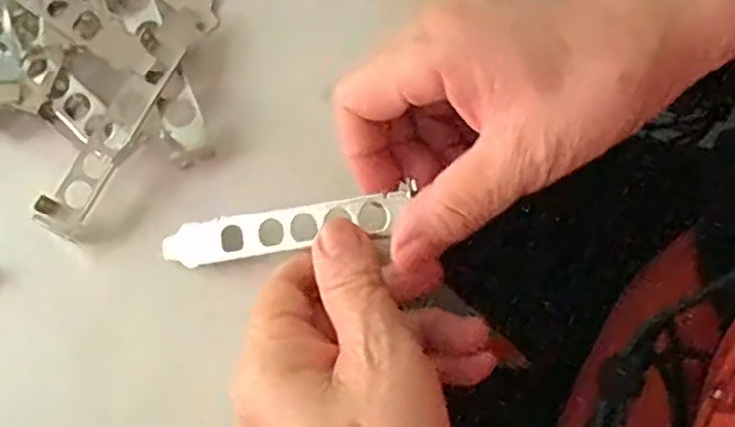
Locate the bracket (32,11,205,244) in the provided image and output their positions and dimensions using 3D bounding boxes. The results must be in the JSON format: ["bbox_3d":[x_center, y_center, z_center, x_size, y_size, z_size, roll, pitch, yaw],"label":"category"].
[{"bbox_3d":[-0.110,-0.043,0.345,0.022,0.018,0.120,30,81,5],"label":"bracket"}]

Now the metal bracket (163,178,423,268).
[{"bbox_3d":[-0.036,0.006,0.321,0.118,0.007,0.020,-12,79,19],"label":"metal bracket"}]

